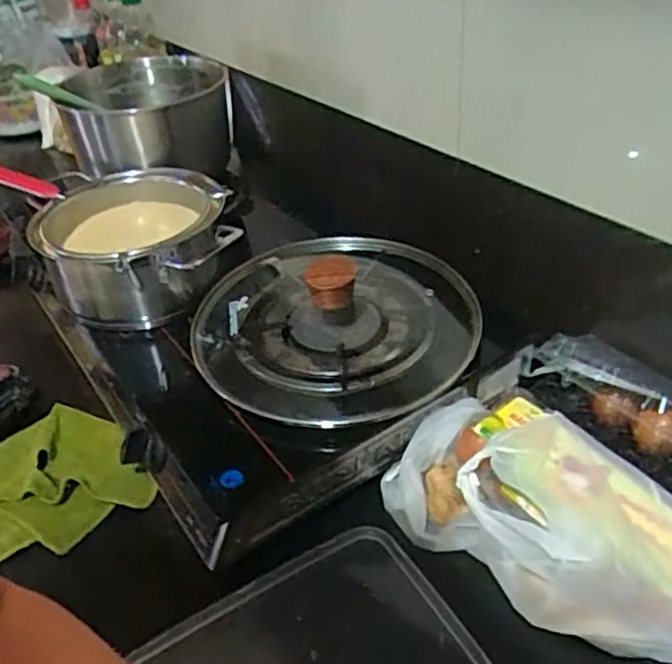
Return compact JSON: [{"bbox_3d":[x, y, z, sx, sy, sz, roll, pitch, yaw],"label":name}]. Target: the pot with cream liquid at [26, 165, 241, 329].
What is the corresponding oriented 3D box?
[{"bbox_3d":[-0.220,-0.097,0.763,0.201,0.097,0.201,-3,38,3],"label":"pot with cream liquid"}]

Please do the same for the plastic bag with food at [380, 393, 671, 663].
[{"bbox_3d":[0.172,0.146,0.549,0.271,0.074,0.142,29,49,36],"label":"plastic bag with food"}]

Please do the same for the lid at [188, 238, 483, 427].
[{"bbox_3d":[-0.003,-0.025,0.667,0.267,0.079,0.275,-3,38,3],"label":"lid"}]

